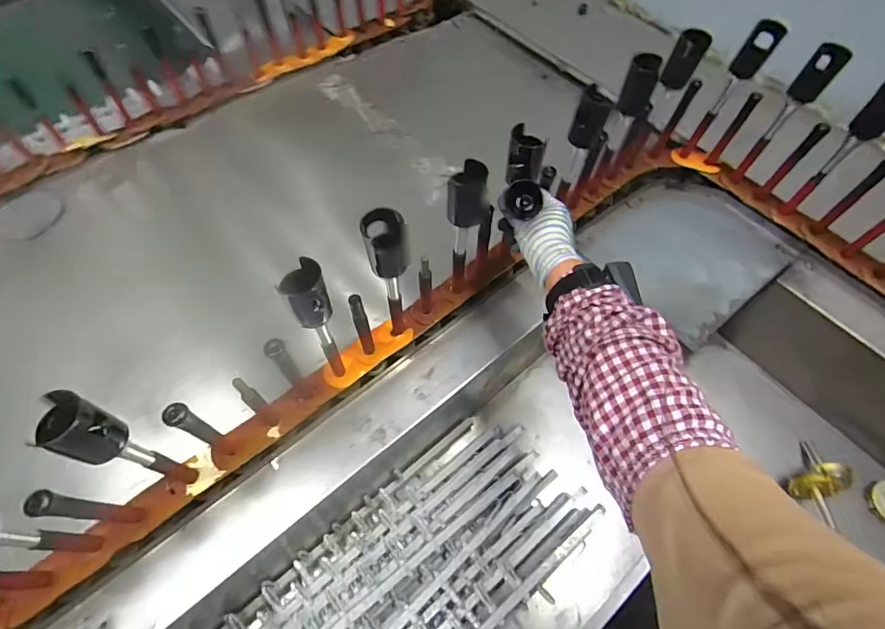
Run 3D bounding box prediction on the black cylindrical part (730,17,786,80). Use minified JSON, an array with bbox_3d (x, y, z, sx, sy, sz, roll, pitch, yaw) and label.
[{"bbox_3d":[0.464,-0.389,0.644,0.042,0.070,0.042,1,60,-1],"label":"black cylindrical part"}]

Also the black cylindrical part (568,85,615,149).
[{"bbox_3d":[0.187,-0.245,0.550,0.040,0.081,0.031,20,61,9],"label":"black cylindrical part"}]

